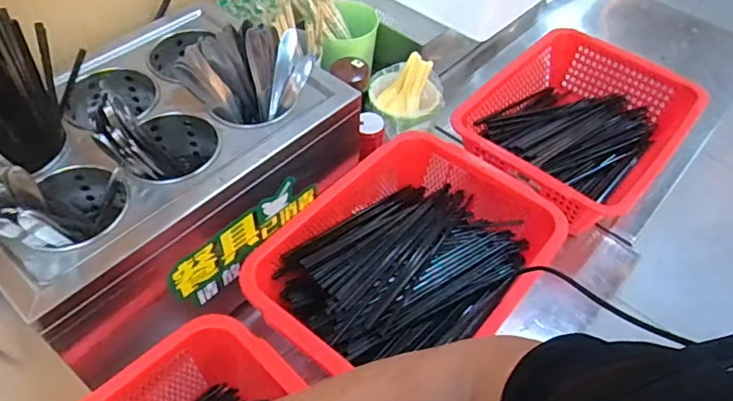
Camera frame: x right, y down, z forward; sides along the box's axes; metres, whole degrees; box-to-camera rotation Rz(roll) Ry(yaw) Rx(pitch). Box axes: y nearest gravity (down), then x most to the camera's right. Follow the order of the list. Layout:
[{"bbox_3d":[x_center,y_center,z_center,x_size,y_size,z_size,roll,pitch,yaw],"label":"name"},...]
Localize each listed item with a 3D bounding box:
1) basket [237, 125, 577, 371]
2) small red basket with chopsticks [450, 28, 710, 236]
[{"bbox_3d":[0.040,0.072,0.672,0.236,0.084,0.329,37,58,24],"label":"basket"},{"bbox_3d":[0.305,-0.106,0.854,0.262,0.121,0.324,36,57,24],"label":"small red basket with chopsticks"}]

